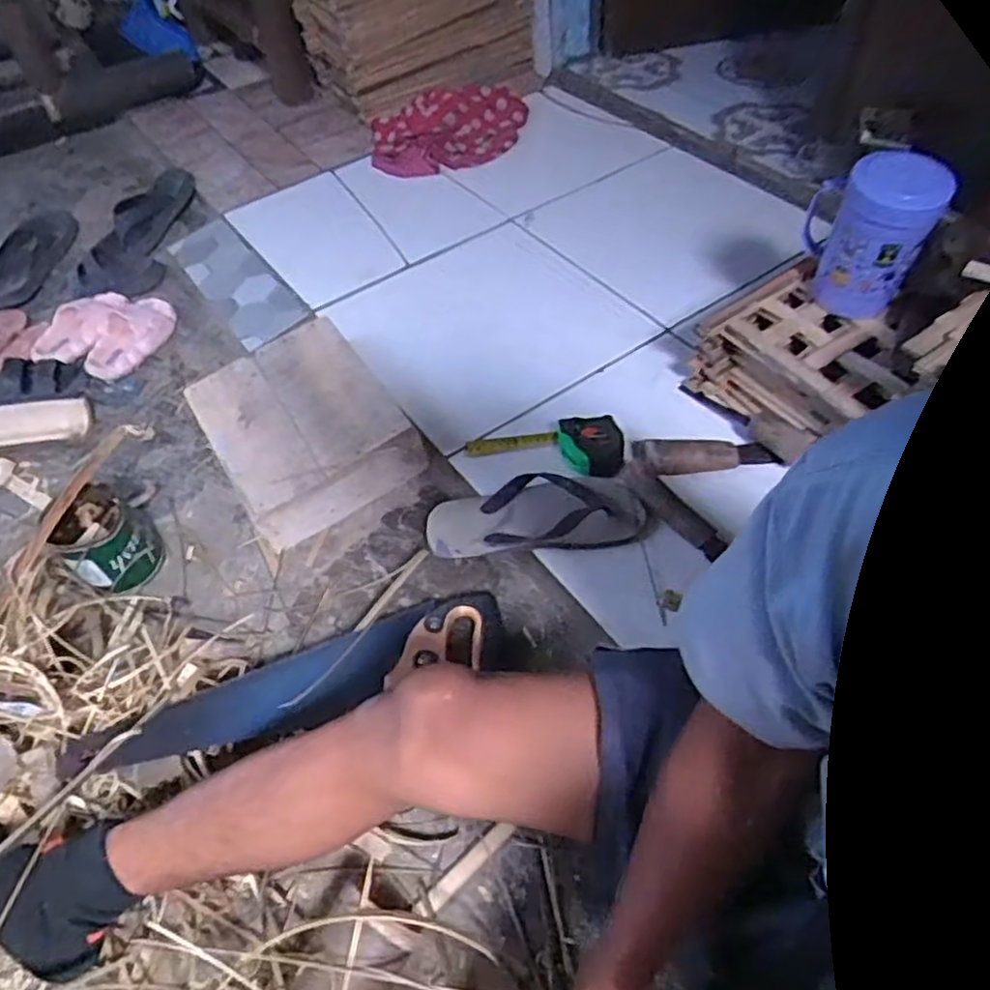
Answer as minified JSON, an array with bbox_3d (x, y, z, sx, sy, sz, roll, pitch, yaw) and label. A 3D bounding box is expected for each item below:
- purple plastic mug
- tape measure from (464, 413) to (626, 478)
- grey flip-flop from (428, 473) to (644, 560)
[{"bbox_3d":[0.431,-0.307,0.814,0.095,0.166,0.116,-4,52,1],"label":"purple plastic mug"},{"bbox_3d":[0.066,-0.073,0.908,0.202,0.052,0.075,8,53,10],"label":"tape measure"},{"bbox_3d":[0.048,0.020,0.838,0.252,0.040,0.094,-3,52,2],"label":"grey flip-flop"}]

